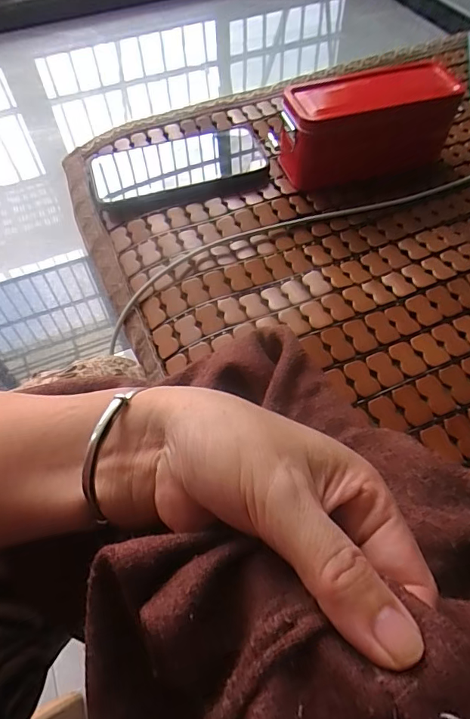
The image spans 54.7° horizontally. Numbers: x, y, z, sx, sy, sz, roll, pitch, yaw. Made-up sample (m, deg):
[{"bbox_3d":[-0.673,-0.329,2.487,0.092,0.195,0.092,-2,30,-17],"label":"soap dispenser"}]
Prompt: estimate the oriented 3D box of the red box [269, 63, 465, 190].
[{"bbox_3d":[0.118,-0.211,0.413,0.154,0.069,0.065,-10,57,-5],"label":"red box"}]

